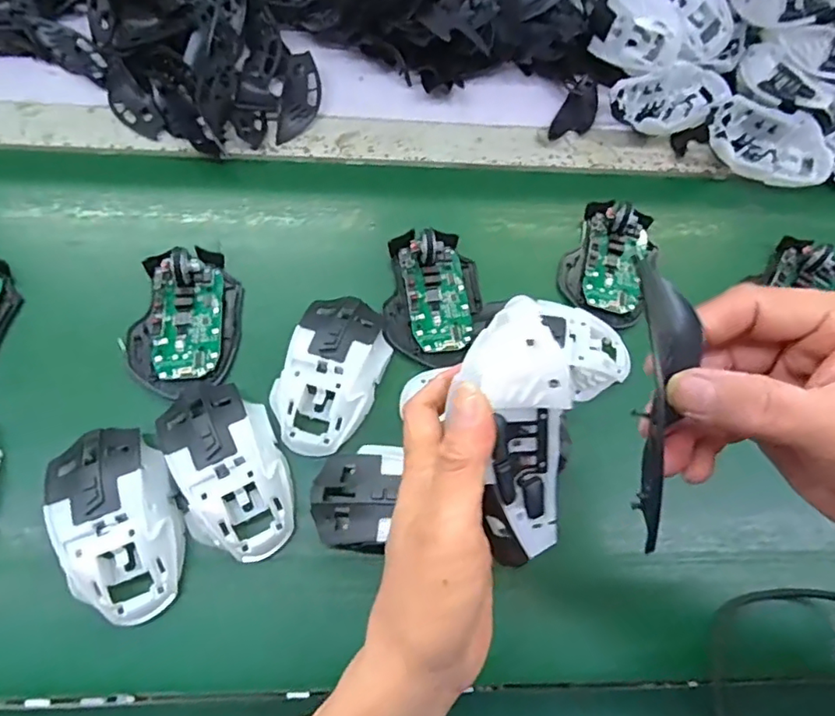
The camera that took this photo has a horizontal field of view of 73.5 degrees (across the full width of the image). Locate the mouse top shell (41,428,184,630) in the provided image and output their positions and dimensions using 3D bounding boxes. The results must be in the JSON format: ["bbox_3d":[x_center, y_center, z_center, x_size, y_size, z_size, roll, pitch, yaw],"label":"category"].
[{"bbox_3d":[-0.179,0.097,0.334,0.067,0.040,0.117,-21,67,-15],"label":"mouse top shell"}]

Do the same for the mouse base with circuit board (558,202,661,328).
[{"bbox_3d":[0.155,-0.080,0.457,0.066,0.032,0.102,19,62,7],"label":"mouse base with circuit board"}]

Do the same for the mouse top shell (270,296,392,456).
[{"bbox_3d":[-0.059,0.006,0.383,0.066,0.032,0.117,17,63,3],"label":"mouse top shell"}]

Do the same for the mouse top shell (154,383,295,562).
[{"bbox_3d":[-0.118,0.066,0.351,0.065,0.035,0.117,-25,69,-16],"label":"mouse top shell"}]

